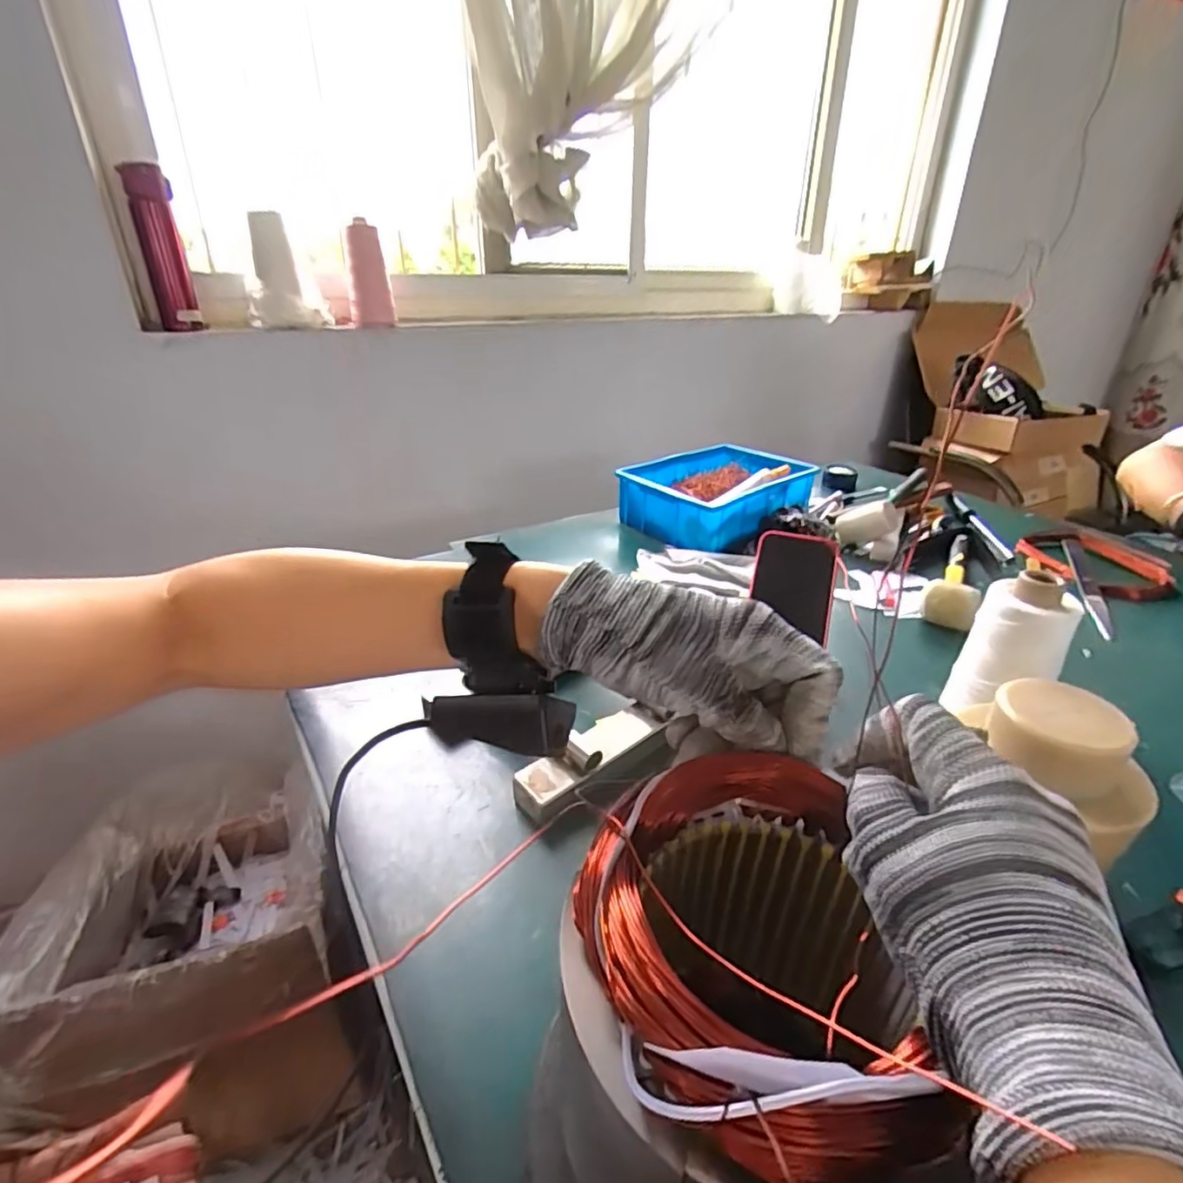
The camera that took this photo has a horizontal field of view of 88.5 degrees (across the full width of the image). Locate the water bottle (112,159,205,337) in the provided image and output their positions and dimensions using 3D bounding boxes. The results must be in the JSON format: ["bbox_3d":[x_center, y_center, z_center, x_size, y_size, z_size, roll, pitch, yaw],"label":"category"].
[{"bbox_3d":[-0.615,-0.490,0.875,0.053,0.204,0.050,-17,32,-30],"label":"water bottle"}]

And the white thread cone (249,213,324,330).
[{"bbox_3d":[-0.494,-0.505,0.970,0.098,0.155,0.082,-11,30,-22],"label":"white thread cone"}]

